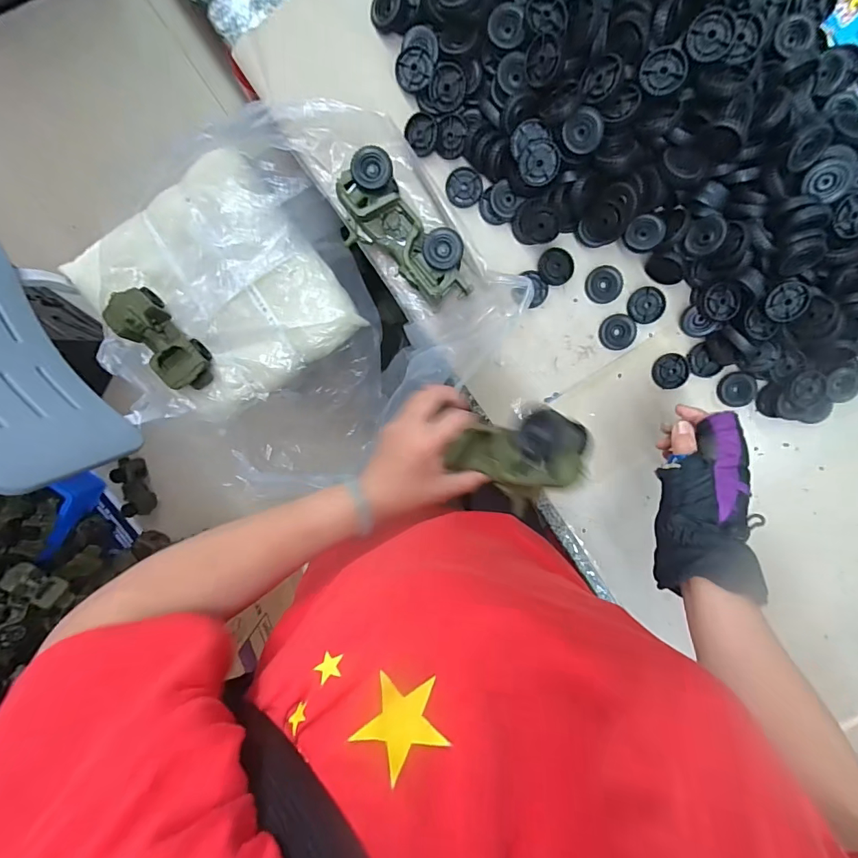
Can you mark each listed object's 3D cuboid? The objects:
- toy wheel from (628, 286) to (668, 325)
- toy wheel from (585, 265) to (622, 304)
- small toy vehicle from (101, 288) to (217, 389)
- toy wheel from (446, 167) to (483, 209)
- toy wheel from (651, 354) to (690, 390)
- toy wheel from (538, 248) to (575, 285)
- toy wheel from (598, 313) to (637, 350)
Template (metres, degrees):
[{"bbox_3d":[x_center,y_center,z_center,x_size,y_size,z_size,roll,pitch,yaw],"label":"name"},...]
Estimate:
[{"bbox_3d":[0.273,-0.155,0.538,0.044,0.008,0.044,0,99,2],"label":"toy wheel"},{"bbox_3d":[0.218,-0.179,0.532,0.043,0.008,0.044,0,99,2],"label":"toy wheel"},{"bbox_3d":[-0.462,-0.149,0.741,0.080,0.075,0.185,-39,96,9],"label":"small toy vehicle"},{"bbox_3d":[0.043,-0.292,0.519,0.043,0.008,0.045,0,99,2],"label":"toy wheel"},{"bbox_3d":[0.307,-0.073,0.545,0.042,0.009,0.043,-2,99,2],"label":"toy wheel"},{"bbox_3d":[0.156,-0.200,0.527,0.042,0.011,0.044,0,99,2],"label":"toy wheel"},{"bbox_3d":[0.237,-0.122,0.540,0.041,0.011,0.043,0,99,2],"label":"toy wheel"}]

